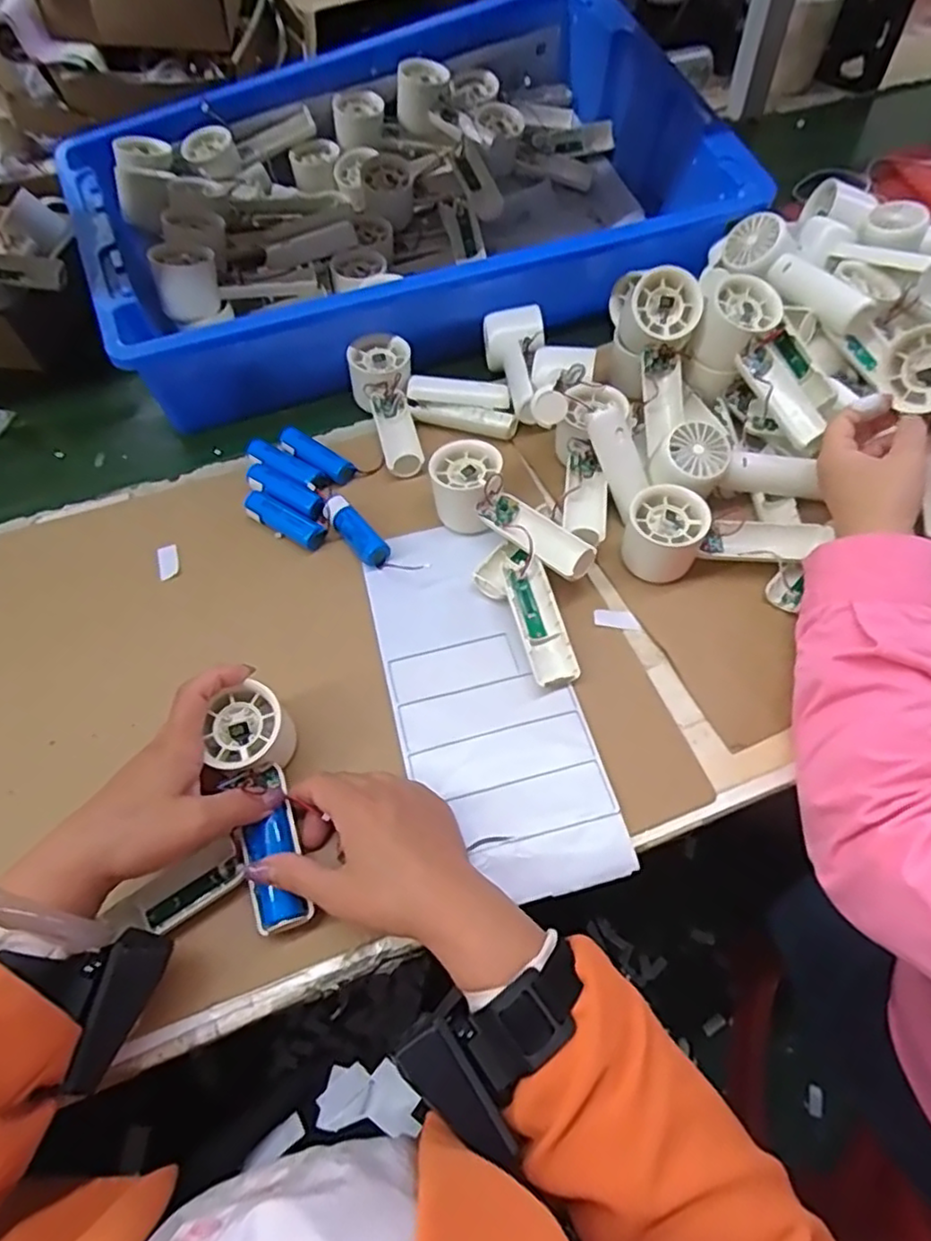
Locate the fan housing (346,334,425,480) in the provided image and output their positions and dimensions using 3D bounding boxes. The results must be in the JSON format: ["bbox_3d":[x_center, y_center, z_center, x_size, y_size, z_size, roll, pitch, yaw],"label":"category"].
[{"bbox_3d":[-0.070,-0.195,0.598,0.059,0.045,0.146,-11,58,-5],"label":"fan housing"}]

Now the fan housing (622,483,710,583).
[{"bbox_3d":[0.151,-0.064,0.502,0.055,0.053,0.054,21,61,15],"label":"fan housing"}]

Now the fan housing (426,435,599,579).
[{"bbox_3d":[0.036,-0.083,0.517,0.153,0.046,0.057,35,65,22],"label":"fan housing"}]

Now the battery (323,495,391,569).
[{"bbox_3d":[-0.089,-0.074,0.537,0.023,0.022,0.067,-36,63,-19],"label":"battery"}]

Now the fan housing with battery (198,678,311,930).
[{"bbox_3d":[-0.128,0.115,0.414,0.048,0.043,0.146,-13,77,-6],"label":"fan housing with battery"}]

